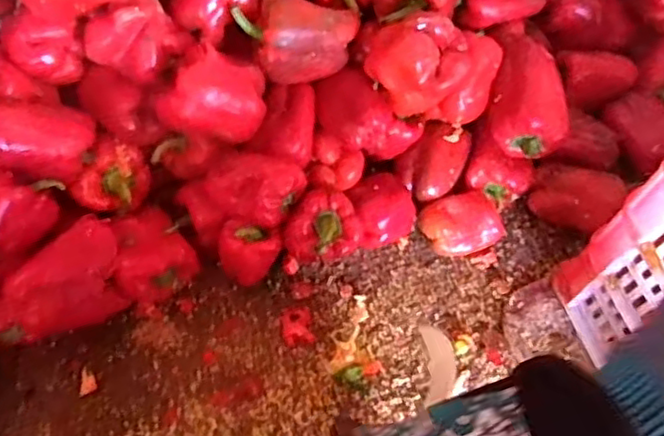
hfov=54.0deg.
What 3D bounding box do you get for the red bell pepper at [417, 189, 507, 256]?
[{"bbox_3d":[0.159,0.010,0.803,0.099,0.047,0.069,-18,64,-11],"label":"red bell pepper"}]

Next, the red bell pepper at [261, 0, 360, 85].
[{"bbox_3d":[-0.024,-0.197,0.728,0.110,0.074,0.070,-2,62,-3],"label":"red bell pepper"}]

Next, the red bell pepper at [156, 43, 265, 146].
[{"bbox_3d":[-0.126,-0.129,0.694,0.100,0.069,0.076,7,62,2],"label":"red bell pepper"}]

